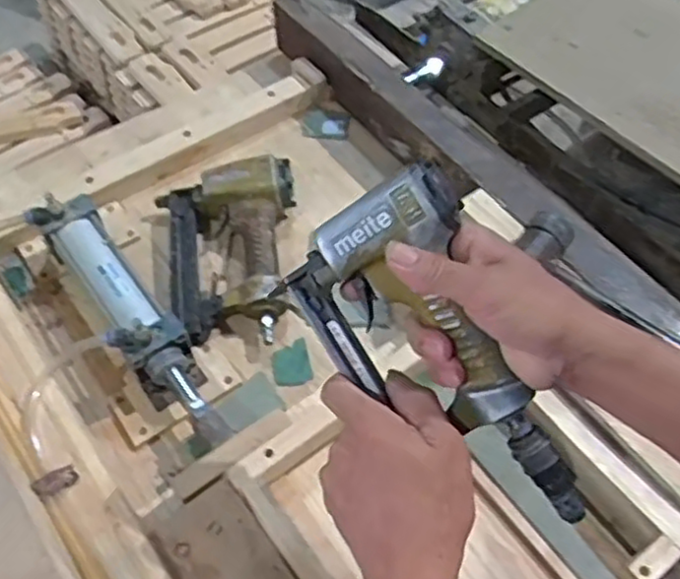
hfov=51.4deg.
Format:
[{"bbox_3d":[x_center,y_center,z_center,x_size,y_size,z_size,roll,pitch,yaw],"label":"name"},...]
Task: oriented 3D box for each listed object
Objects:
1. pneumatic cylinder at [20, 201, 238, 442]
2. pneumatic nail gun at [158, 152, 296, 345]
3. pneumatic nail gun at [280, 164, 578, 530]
[{"bbox_3d":[-0.208,0.027,0.712,0.067,0.078,0.314,-32,64,-21],"label":"pneumatic cylinder"},{"bbox_3d":[-0.128,-0.048,0.791,0.154,0.052,0.217,-1,57,-4],"label":"pneumatic nail gun"},{"bbox_3d":[0.072,0.046,0.469,0.126,0.050,0.236,-32,91,22],"label":"pneumatic nail gun"}]

